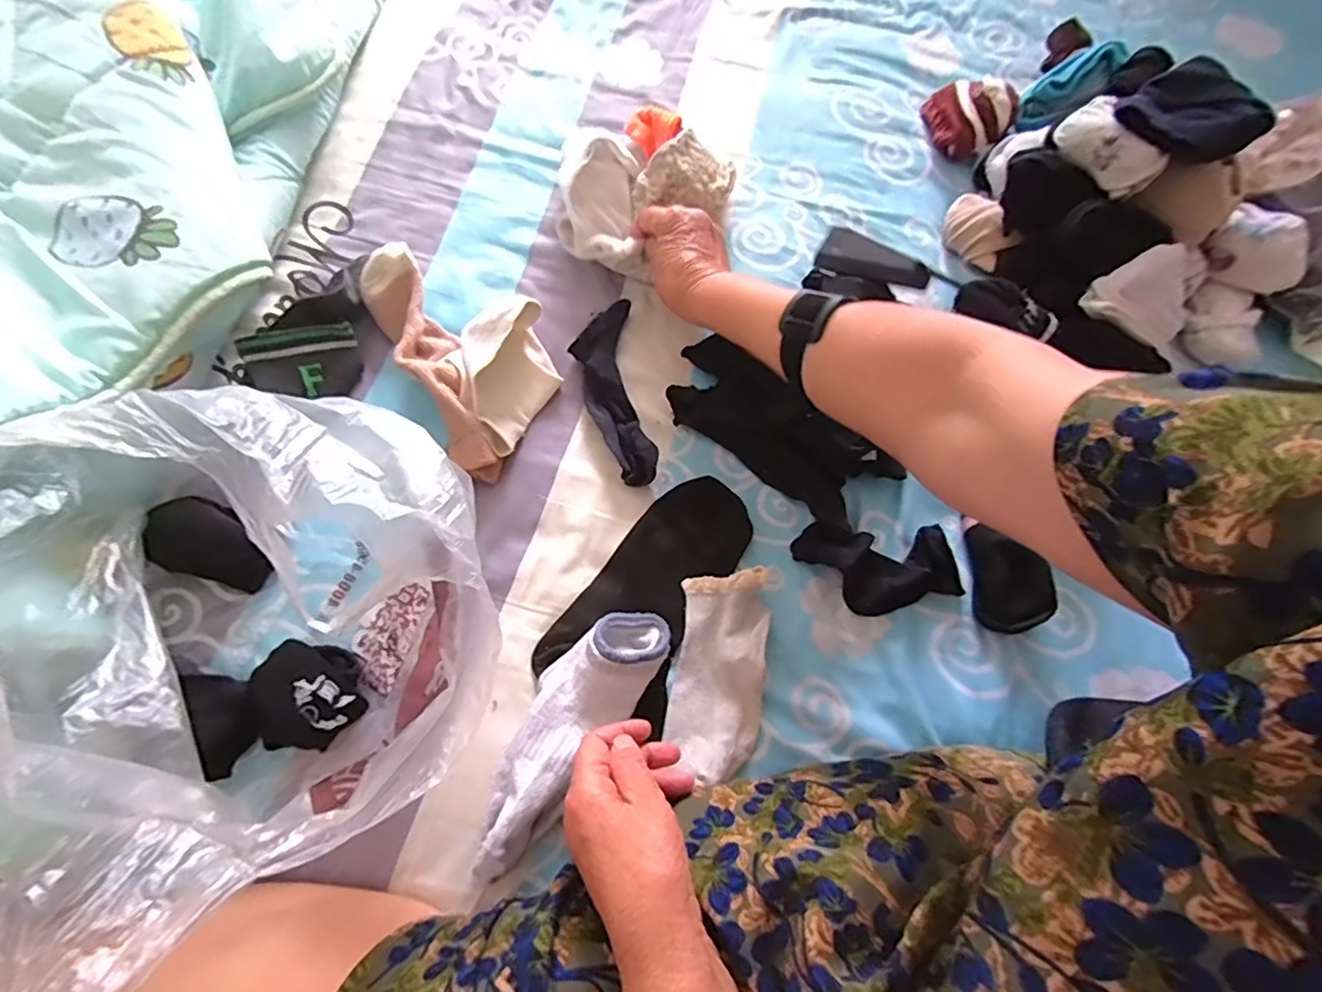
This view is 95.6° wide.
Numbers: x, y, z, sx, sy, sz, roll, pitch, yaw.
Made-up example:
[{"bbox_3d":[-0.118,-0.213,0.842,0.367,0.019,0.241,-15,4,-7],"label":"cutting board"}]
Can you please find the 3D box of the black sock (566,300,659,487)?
[{"bbox_3d":[-0.040,-0.088,0.500,0.051,0.024,0.169,-10,72,-4],"label":"black sock"}]

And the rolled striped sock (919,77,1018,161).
[{"bbox_3d":[0.295,-0.370,0.579,0.080,0.050,0.067,30,74,9],"label":"rolled striped sock"}]

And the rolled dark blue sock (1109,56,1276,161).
[{"bbox_3d":[0.392,-0.282,0.443,0.058,0.034,0.087,-42,77,-15],"label":"rolled dark blue sock"}]

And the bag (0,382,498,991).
[{"bbox_3d":[-0.225,0.079,0.348,0.246,0.193,0.279,-23,73,-8],"label":"bag"}]

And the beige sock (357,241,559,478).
[{"bbox_3d":[-0.158,-0.126,0.492,0.109,0.059,0.204,-31,74,-10],"label":"beige sock"}]

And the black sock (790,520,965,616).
[{"bbox_3d":[0.165,0.054,0.452,0.123,0.029,0.066,3,71,0],"label":"black sock"}]

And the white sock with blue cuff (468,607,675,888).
[{"bbox_3d":[-0.064,0.152,0.403,0.060,0.044,0.182,38,75,11],"label":"white sock with blue cuff"}]

